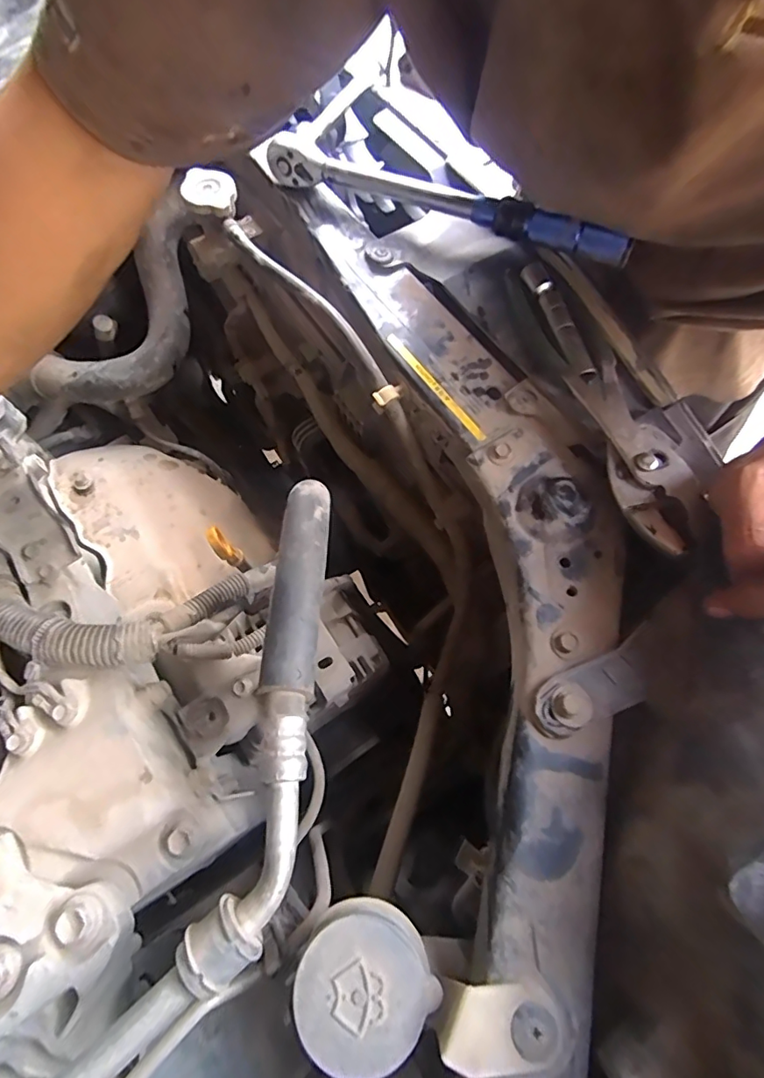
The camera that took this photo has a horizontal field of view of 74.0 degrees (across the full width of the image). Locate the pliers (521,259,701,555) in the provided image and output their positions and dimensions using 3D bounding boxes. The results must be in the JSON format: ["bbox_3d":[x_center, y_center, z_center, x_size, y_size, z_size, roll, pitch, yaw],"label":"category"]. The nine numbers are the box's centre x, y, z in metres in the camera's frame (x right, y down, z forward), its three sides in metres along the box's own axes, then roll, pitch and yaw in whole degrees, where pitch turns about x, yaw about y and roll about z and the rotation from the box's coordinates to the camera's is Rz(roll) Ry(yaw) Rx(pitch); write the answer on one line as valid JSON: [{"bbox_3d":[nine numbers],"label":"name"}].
[{"bbox_3d":[0.148,-0.095,0.327,0.052,0.031,0.218,-12,70,-3],"label":"pliers"}]

